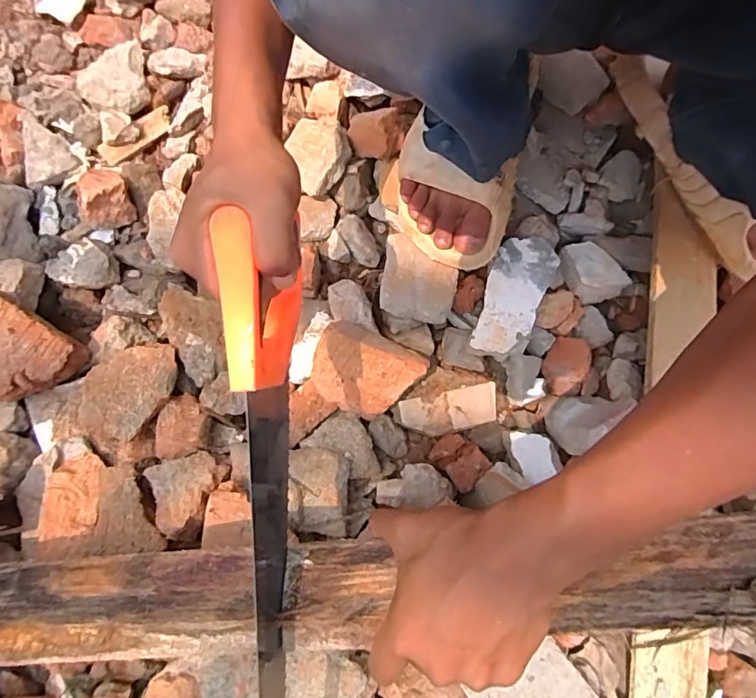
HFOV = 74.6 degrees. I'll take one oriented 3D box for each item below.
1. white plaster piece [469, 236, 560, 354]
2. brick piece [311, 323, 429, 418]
[{"bbox_3d":[0.140,-0.056,0.521,0.060,0.022,0.136,24,75,11],"label":"white plaster piece"},{"bbox_3d":[-0.017,0.027,0.473,0.095,0.027,0.087,28,115,2],"label":"brick piece"}]

